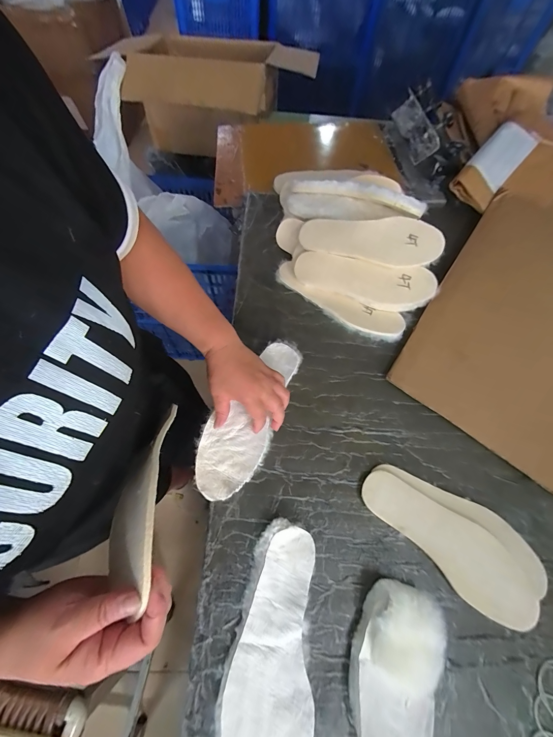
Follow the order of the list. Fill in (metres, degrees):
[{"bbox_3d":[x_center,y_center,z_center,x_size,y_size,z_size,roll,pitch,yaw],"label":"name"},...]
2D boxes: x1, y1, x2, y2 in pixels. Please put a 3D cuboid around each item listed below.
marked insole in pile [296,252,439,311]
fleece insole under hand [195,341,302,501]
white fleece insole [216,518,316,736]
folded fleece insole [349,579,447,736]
[{"bbox_3d":[0.163,-0.162,0.549,0.256,0.023,0.080,11,98,8],"label":"marked insole in pile"},{"bbox_3d":[-0.040,0.067,0.460,0.093,0.018,0.266,24,66,10],"label":"fleece insole under hand"},{"bbox_3d":[-0.007,0.327,0.339,0.098,0.023,0.259,4,65,1],"label":"white fleece insole"},{"bbox_3d":[0.136,0.353,0.331,0.095,0.046,0.182,15,66,6],"label":"folded fleece insole"}]

